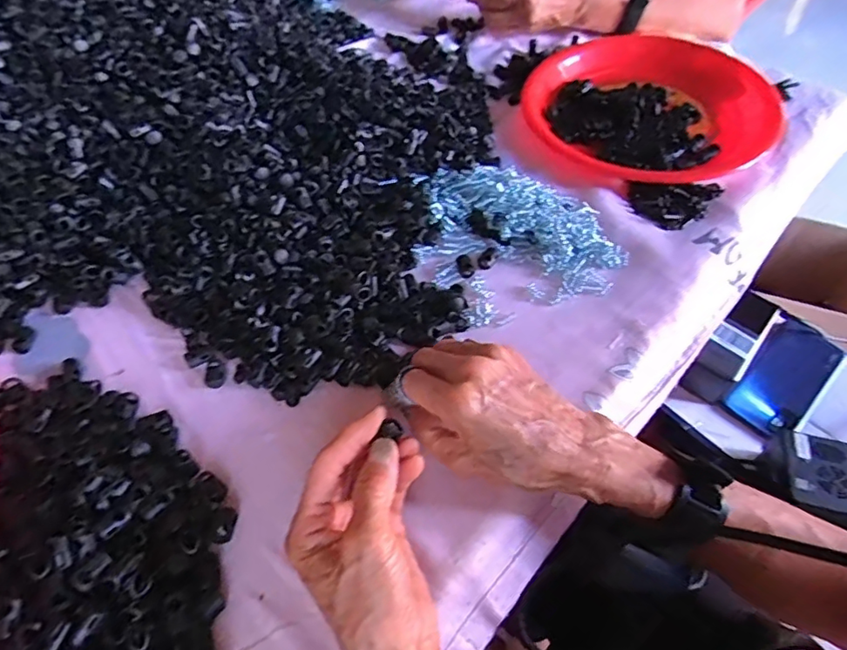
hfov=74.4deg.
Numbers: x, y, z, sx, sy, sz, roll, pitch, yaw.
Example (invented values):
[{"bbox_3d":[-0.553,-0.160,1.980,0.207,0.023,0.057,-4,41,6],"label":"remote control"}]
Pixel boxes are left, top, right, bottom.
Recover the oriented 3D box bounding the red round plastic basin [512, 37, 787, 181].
[{"bbox_3d":[0.254,-0.252,0.625,0.268,0.043,0.268,1,52,-1],"label":"red round plastic basin"}]

